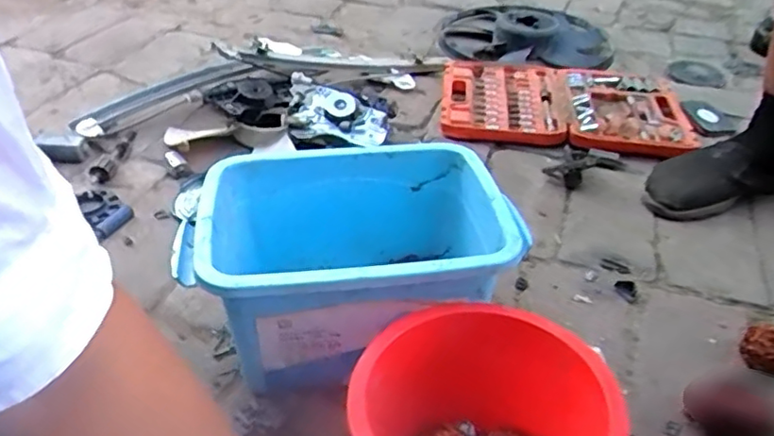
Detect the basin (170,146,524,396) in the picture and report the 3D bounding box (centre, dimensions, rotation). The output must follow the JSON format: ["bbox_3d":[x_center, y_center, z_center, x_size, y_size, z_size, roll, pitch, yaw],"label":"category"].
[{"bbox_3d":[-0.041,0.045,0.598,0.283,0.157,0.204,0,39,-3],"label":"basin"}]

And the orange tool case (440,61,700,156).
[{"bbox_3d":[0.277,-0.188,1.004,0.368,0.031,0.259,5,39,5],"label":"orange tool case"}]

